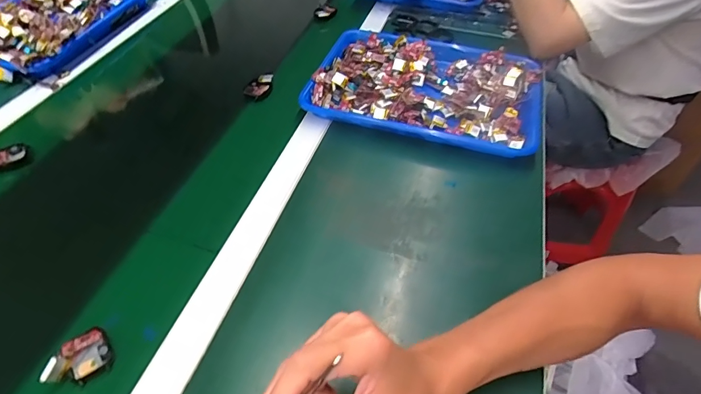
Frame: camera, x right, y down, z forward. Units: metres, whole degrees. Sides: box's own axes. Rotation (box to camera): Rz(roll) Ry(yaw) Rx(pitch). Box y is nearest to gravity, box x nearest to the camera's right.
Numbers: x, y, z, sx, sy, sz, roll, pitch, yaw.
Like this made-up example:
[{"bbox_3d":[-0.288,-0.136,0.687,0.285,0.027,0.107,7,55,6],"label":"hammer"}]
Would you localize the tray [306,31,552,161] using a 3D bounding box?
[{"bbox_3d":[0.116,-0.173,0.661,0.336,0.042,0.243,12,49,12],"label":"tray"}]

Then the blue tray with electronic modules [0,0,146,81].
[{"bbox_3d":[-0.551,-0.328,0.777,0.239,0.055,0.342,10,49,11],"label":"blue tray with electronic modules"}]

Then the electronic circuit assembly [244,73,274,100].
[{"bbox_3d":[-0.142,-0.177,0.676,0.034,0.016,0.052,24,51,19],"label":"electronic circuit assembly"}]

